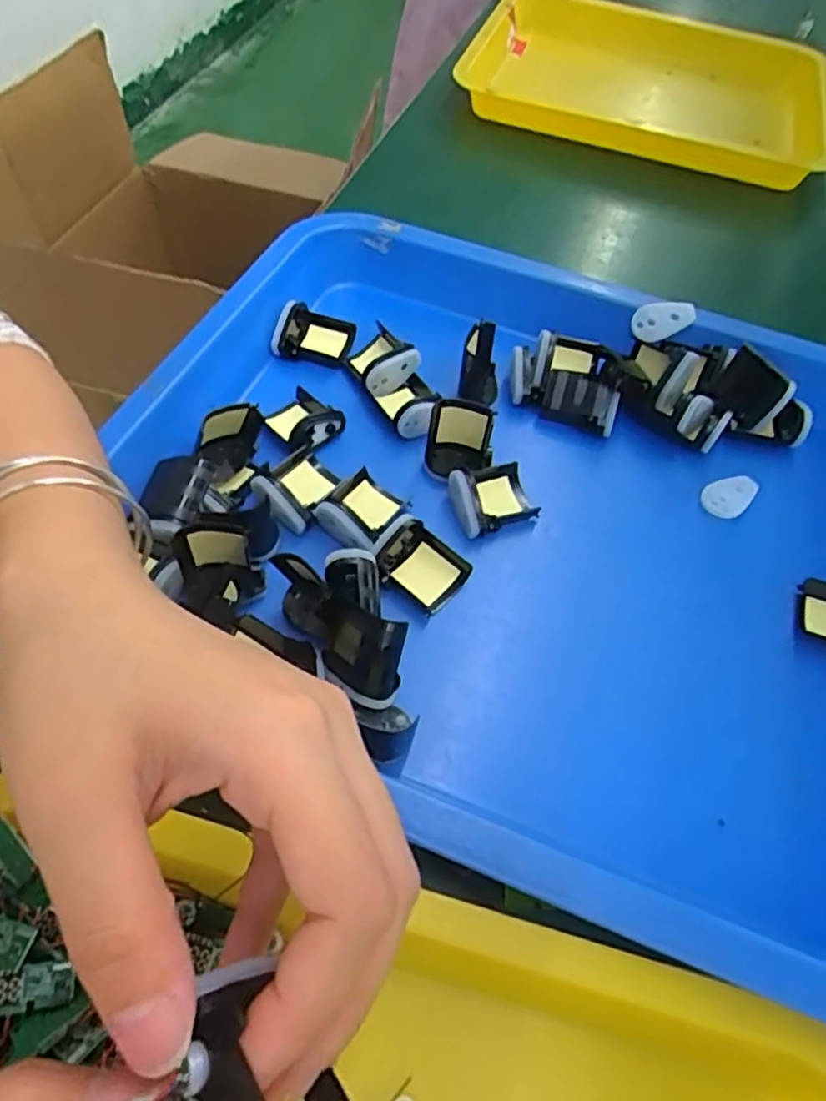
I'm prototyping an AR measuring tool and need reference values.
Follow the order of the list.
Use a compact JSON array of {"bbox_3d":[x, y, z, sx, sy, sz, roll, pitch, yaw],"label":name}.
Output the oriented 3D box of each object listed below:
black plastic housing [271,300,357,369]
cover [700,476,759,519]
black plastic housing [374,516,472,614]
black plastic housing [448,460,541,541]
[{"bbox_3d":[-0.060,-0.130,0.395,0.044,0.016,0.035,15,58,5],"label":"black plastic housing"},{"bbox_3d":[0.173,-0.031,0.358,0.033,0.004,0.021,-30,65,-21],"label":"cover"},{"bbox_3d":[0.003,0.008,0.316,0.038,0.019,0.034,38,62,18],"label":"black plastic housing"},{"bbox_3d":[0.042,-0.028,0.342,0.041,0.019,0.035,-19,61,-16],"label":"black plastic housing"}]

